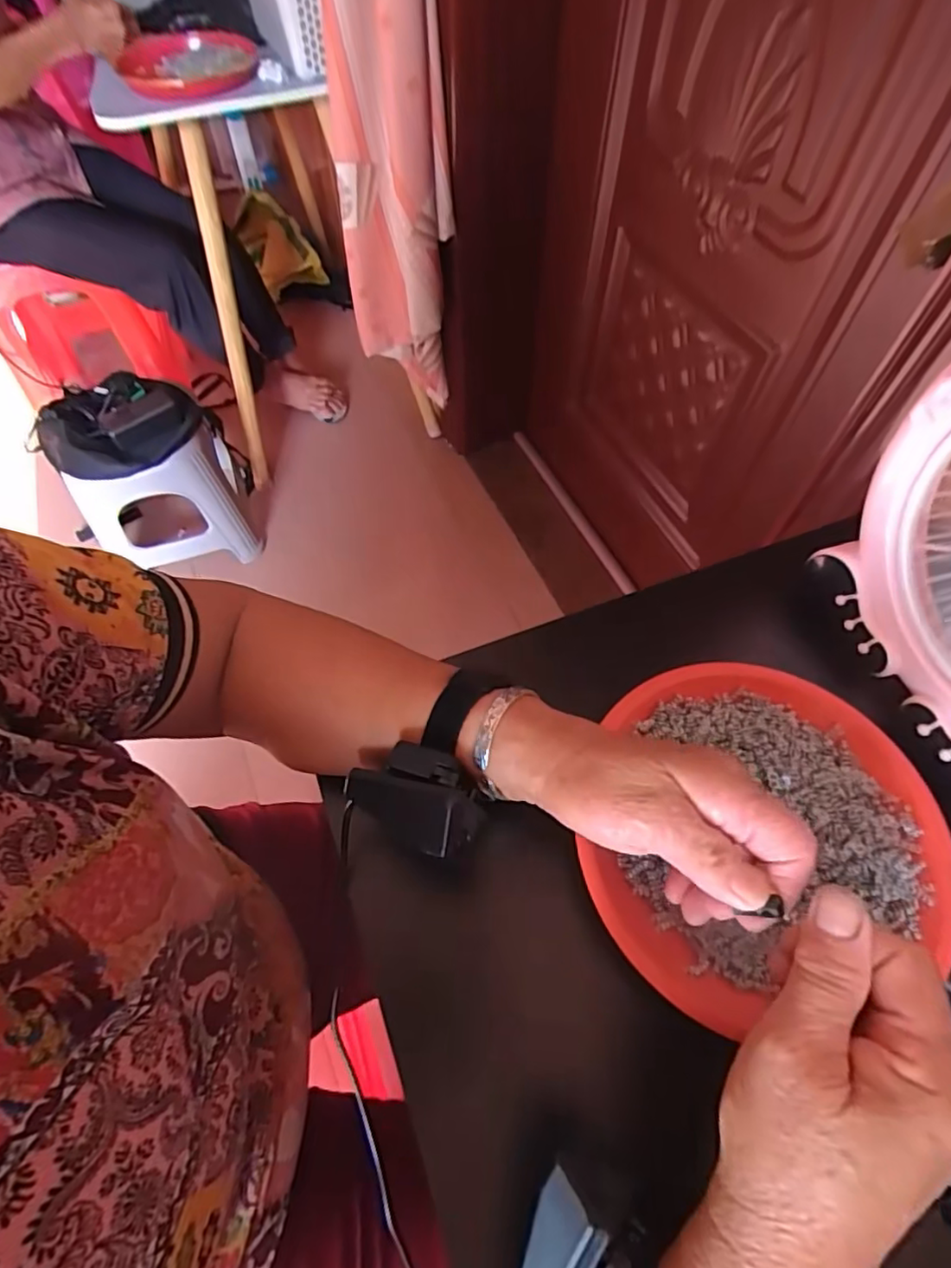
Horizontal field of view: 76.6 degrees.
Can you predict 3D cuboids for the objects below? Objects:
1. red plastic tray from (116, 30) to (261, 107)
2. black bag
[{"bbox_3d":[-0.434,-0.838,0.886,0.197,0.031,0.190,6,61,4],"label":"red plastic tray"},{"bbox_3d":[-0.626,-0.372,1.069,0.254,0.084,0.164,-34,66,-17],"label":"black bag"}]

